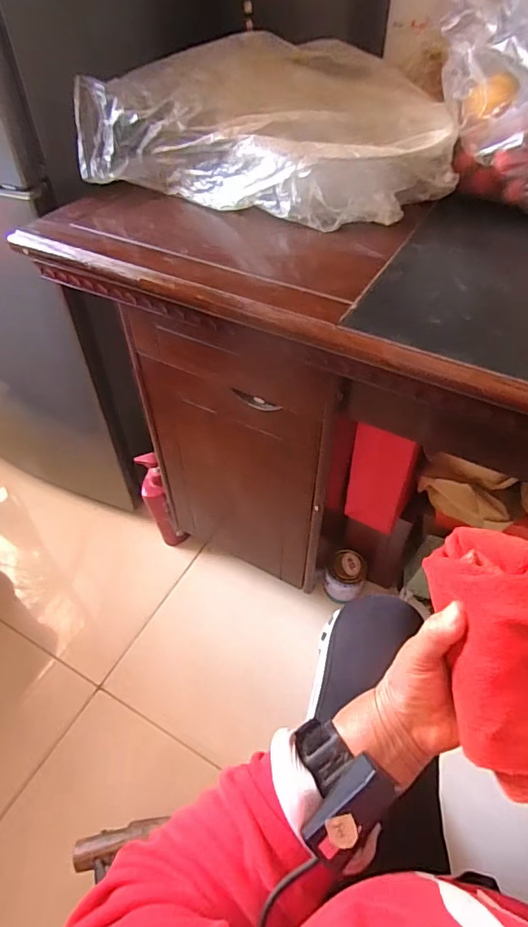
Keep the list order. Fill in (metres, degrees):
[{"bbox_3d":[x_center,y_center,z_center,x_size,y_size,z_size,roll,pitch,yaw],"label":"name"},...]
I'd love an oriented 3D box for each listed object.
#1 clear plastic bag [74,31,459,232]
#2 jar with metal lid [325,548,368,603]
[{"bbox_3d":[0.024,-0.450,0.647,0.458,0.124,0.294,18,52,16],"label":"clear plastic bag"},{"bbox_3d":[0.177,0.239,1.046,0.082,0.078,0.086,-1,49,1],"label":"jar with metal lid"}]

